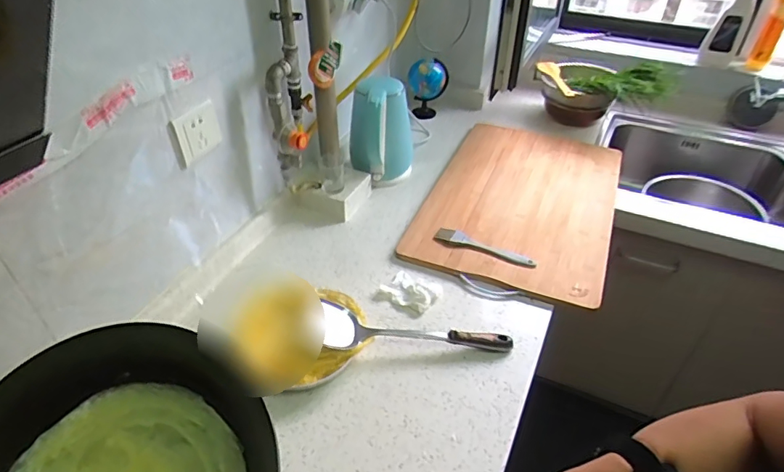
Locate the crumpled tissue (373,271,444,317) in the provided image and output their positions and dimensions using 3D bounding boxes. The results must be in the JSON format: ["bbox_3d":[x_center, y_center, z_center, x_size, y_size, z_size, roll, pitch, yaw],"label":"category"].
[{"bbox_3d":[0.035,0.095,0.916,0.106,0.028,0.088,23,45,24],"label":"crumpled tissue"}]

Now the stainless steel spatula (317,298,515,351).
[{"bbox_3d":[0.035,0.159,0.801,0.321,0.068,0.092,2,40,1],"label":"stainless steel spatula"}]

